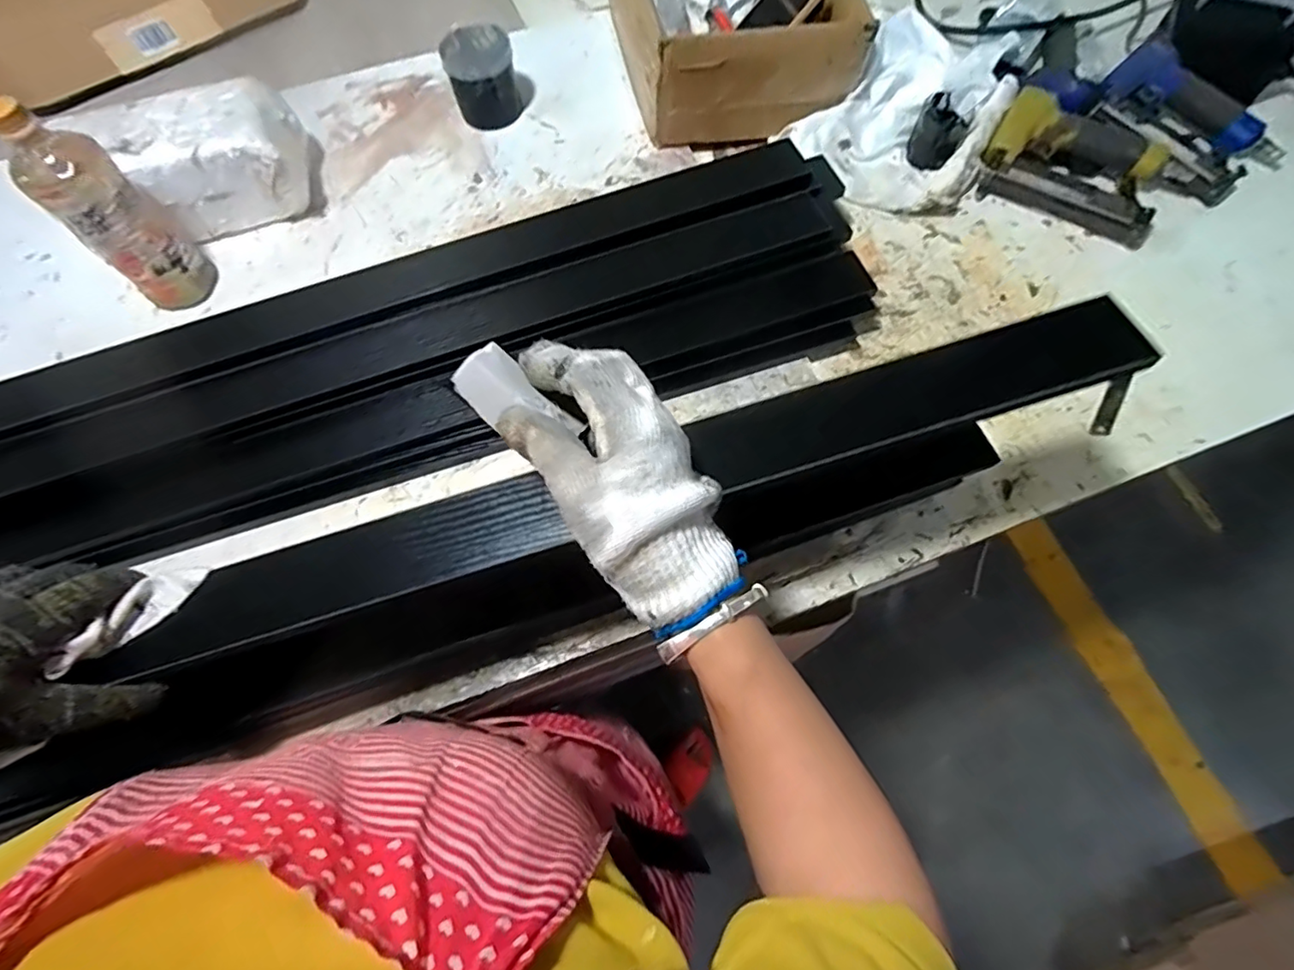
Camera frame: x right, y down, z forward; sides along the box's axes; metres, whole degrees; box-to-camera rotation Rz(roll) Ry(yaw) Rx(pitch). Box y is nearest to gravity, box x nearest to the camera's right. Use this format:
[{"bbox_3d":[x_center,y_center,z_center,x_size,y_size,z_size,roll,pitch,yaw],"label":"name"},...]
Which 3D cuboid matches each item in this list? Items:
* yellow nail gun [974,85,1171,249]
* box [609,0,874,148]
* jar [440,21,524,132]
[{"bbox_3d":[0.485,-0.360,0.658,0.192,0.052,0.122,26,71,12],"label":"yellow nail gun"},{"bbox_3d":[0.100,-0.598,0.722,0.257,0.124,0.334,-10,68,-3],"label":"box"},{"bbox_3d":[-0.203,-0.501,0.713,0.079,0.086,0.081,-1,68,1],"label":"jar"}]

